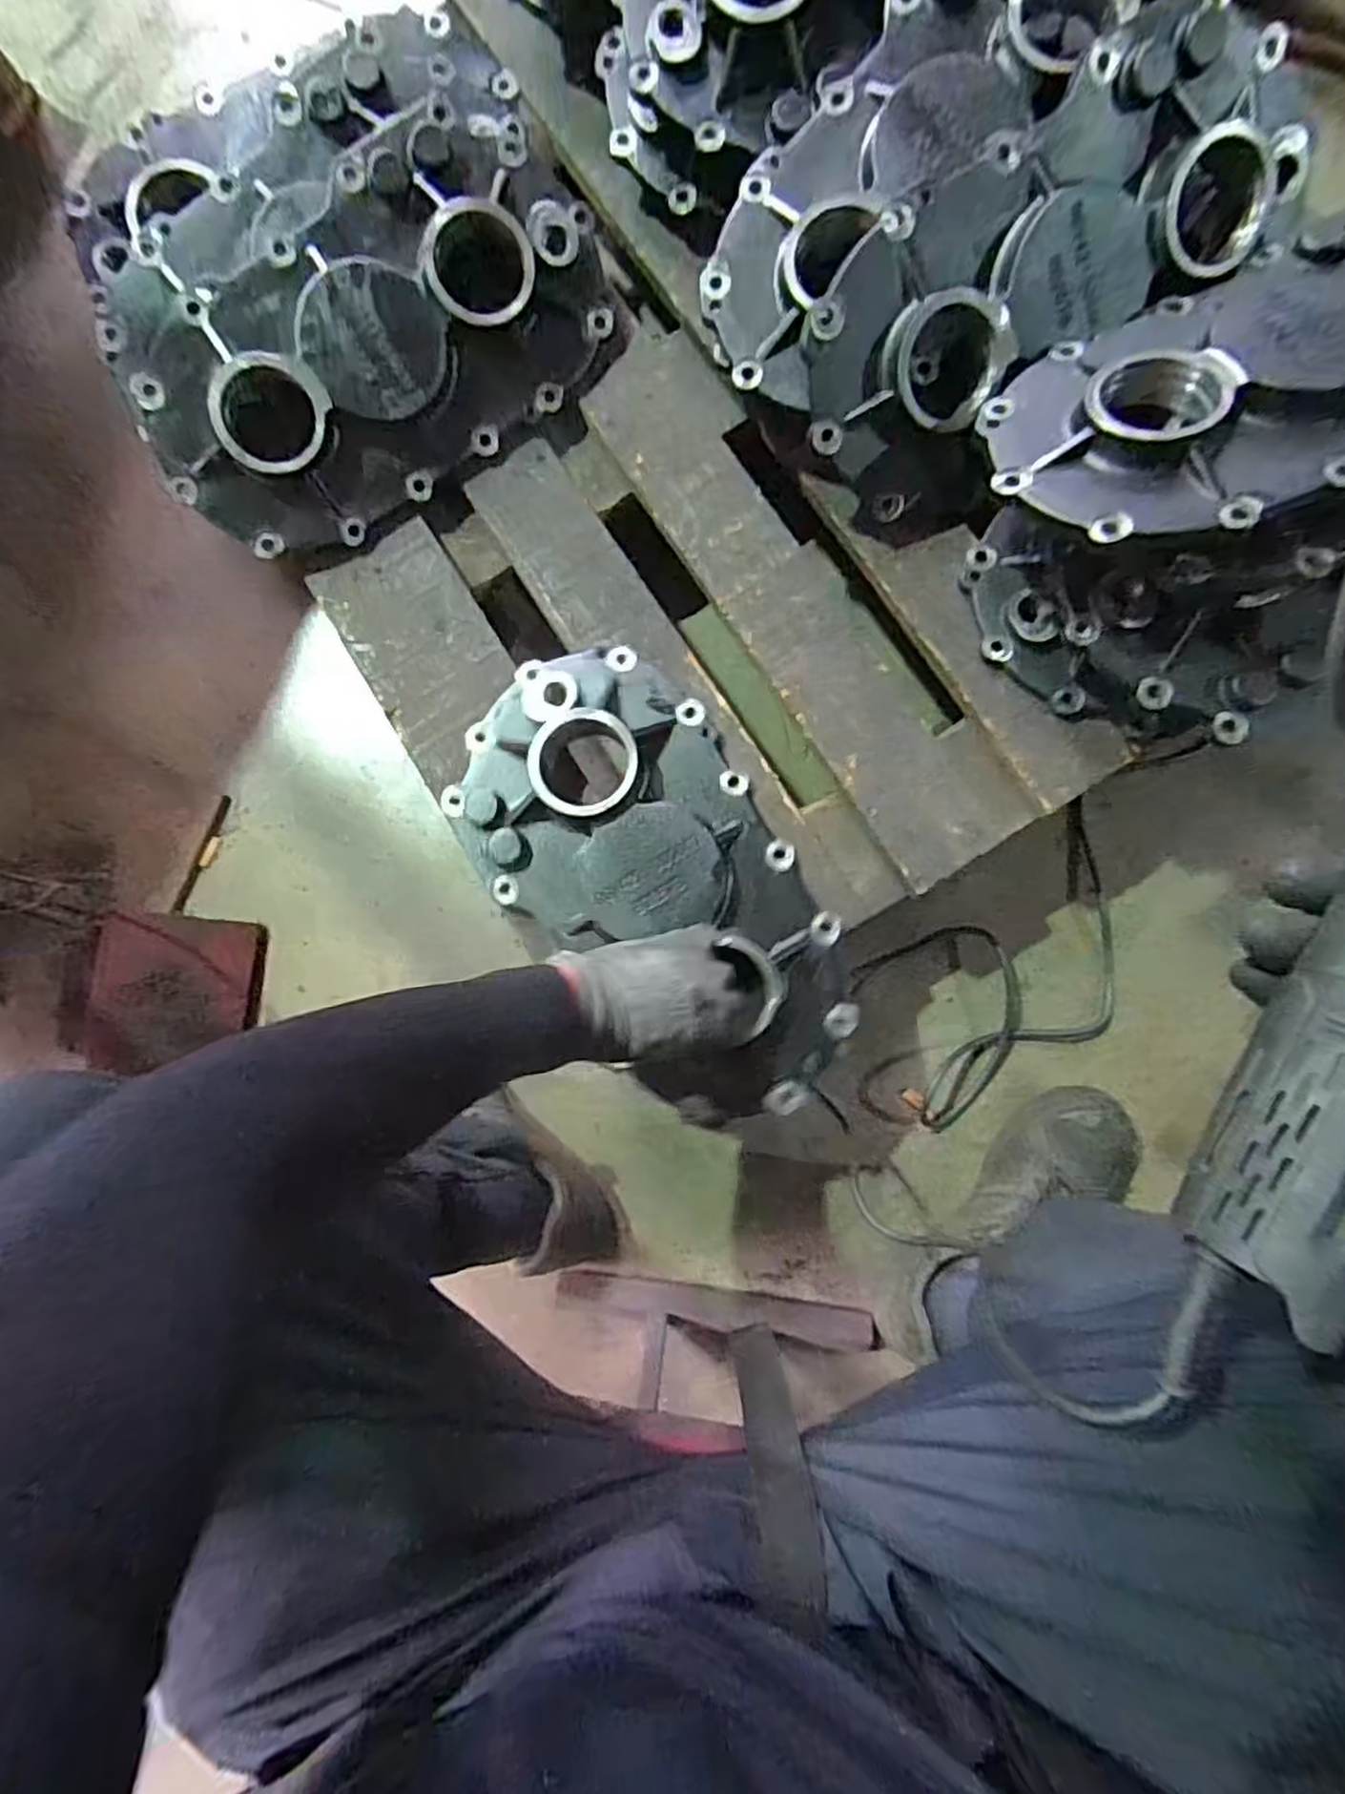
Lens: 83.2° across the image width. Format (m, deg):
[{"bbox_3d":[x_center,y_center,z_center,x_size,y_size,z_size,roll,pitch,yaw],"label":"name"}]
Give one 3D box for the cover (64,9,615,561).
[{"bbox_3d":[-0.286,-0.538,0.664,0.416,0.098,0.380,-24,84,2],"label":"cover"}]

